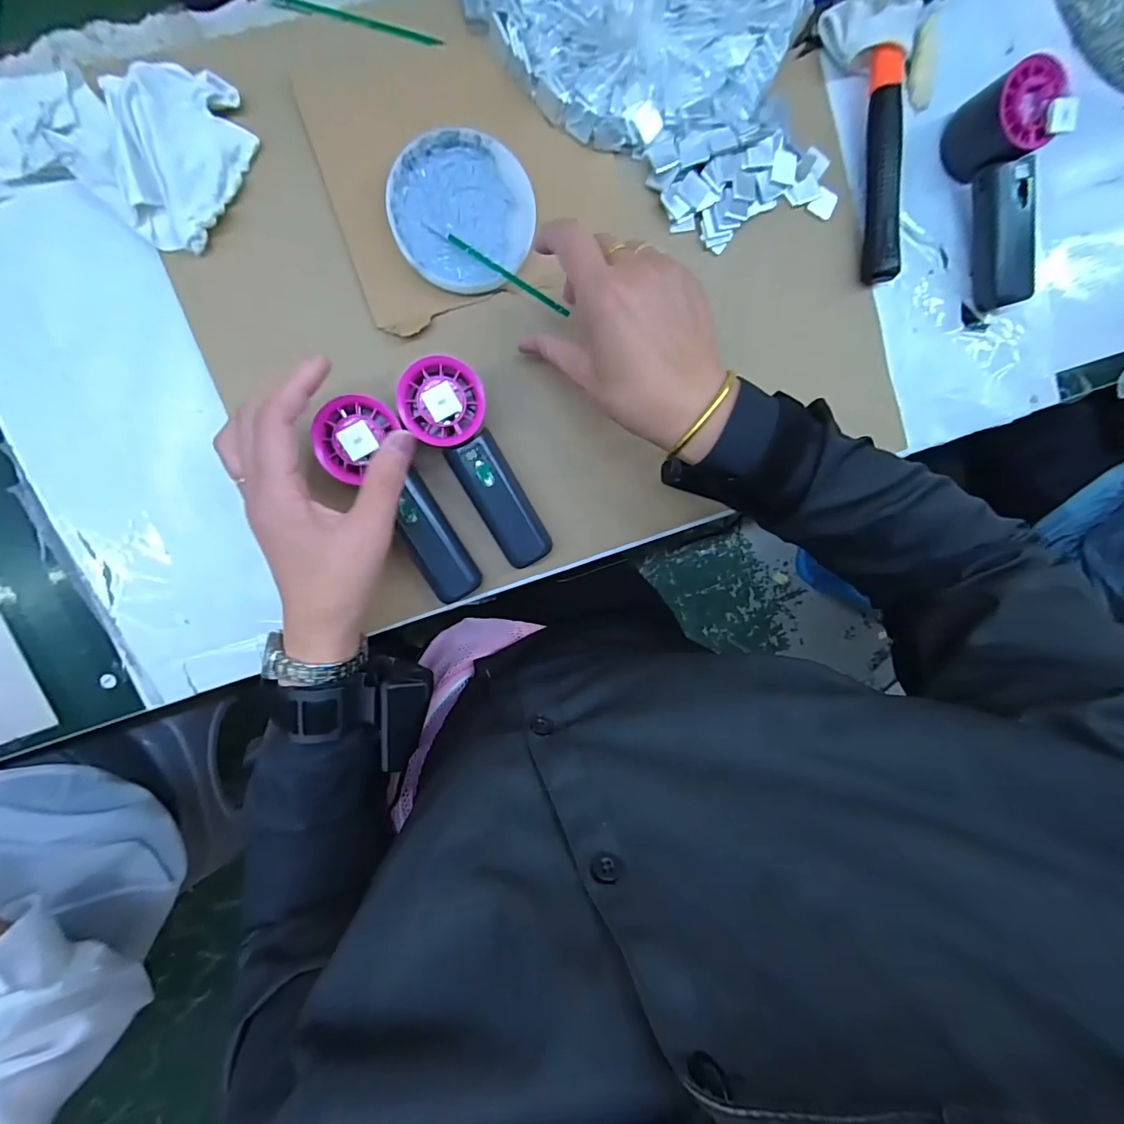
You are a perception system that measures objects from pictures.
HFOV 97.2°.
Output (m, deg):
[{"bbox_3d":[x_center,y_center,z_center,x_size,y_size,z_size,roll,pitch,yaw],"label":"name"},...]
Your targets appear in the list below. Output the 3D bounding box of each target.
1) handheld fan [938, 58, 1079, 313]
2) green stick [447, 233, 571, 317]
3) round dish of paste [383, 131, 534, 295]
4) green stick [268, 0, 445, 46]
[{"bbox_3d":[0.348,-0.284,0.383,0.049,0.049,0.154,-17,97,-4],"label":"handheld fan"},{"bbox_3d":[-0.038,-0.205,0.355,0.103,0.009,0.006,36,92,6],"label":"green stick"},{"bbox_3d":[-0.071,-0.247,0.354,0.098,0.017,0.098,1,97,-7],"label":"round dish of paste"},{"bbox_3d":[-0.141,-0.372,0.341,0.117,0.005,0.009,10,96,-8],"label":"green stick"}]

